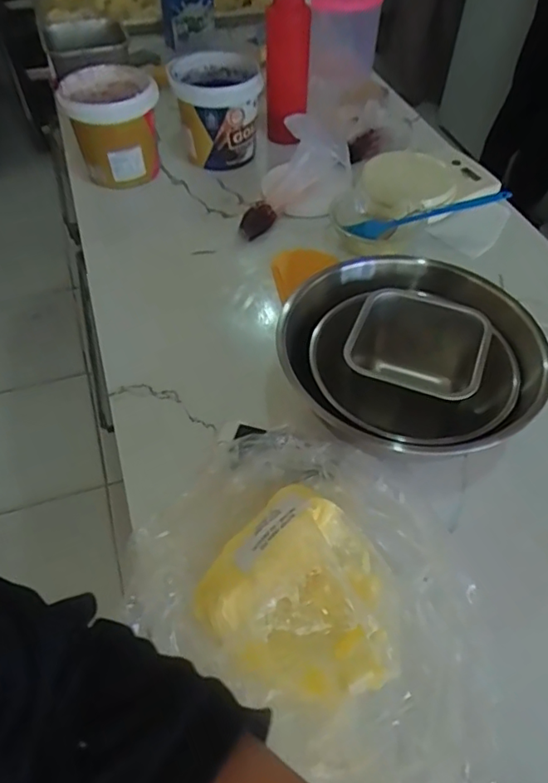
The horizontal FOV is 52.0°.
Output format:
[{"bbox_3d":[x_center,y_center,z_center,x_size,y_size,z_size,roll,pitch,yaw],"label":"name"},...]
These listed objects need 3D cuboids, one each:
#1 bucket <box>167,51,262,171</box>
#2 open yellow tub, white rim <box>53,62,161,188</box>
[{"bbox_3d":[-0.086,-0.422,0.852,0.126,0.121,0.125,-8,51,-7],"label":"bucket"},{"bbox_3d":[-0.230,-0.381,0.809,0.124,0.116,0.114,-19,53,-15],"label":"open yellow tub, white rim"}]

